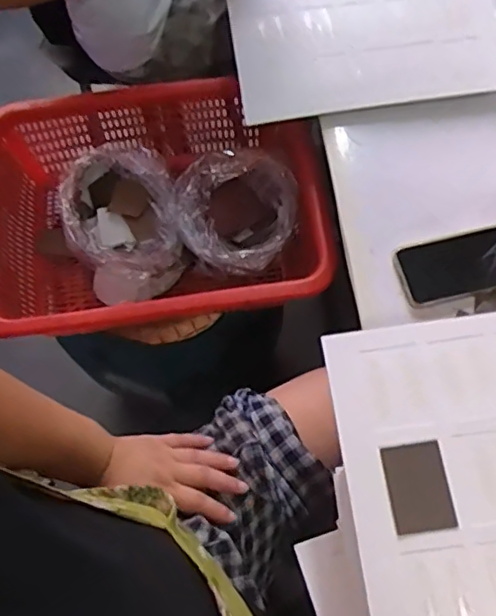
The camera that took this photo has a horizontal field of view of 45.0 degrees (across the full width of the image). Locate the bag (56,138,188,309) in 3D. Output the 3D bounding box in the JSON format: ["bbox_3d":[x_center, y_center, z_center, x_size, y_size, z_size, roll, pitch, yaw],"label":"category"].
[{"bbox_3d":[-0.186,-0.136,0.861,0.156,0.093,0.229,-29,68,-9],"label":"bag"}]

